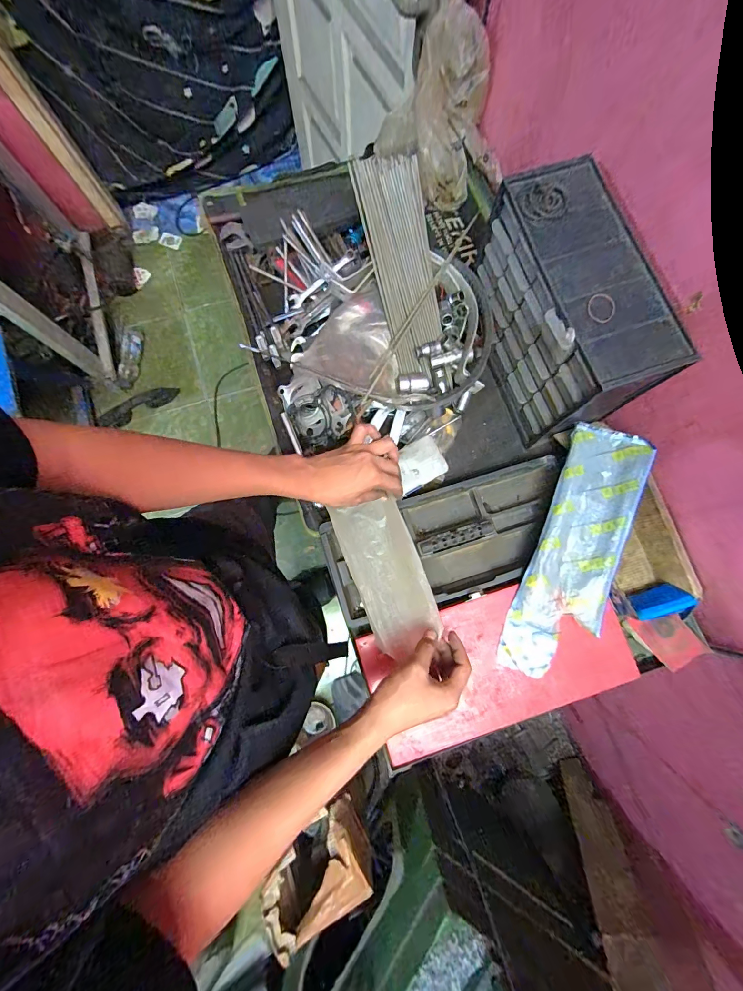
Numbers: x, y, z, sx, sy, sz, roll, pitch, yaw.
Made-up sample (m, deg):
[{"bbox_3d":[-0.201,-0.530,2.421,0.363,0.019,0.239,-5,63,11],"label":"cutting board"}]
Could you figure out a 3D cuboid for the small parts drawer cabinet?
[{"bbox_3d":[0.262,-0.249,0.527,0.134,0.199,0.288,-20,81,-4],"label":"small parts drawer cabinet"}]

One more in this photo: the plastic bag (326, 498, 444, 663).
[{"bbox_3d":[0.022,0.108,0.521,0.098,0.018,0.213,-21,71,-4],"label":"plastic bag"}]

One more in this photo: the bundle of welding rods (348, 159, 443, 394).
[{"bbox_3d":[0.050,-0.343,0.565,0.091,0.029,0.319,-12,97,-3],"label":"bundle of welding rods"}]

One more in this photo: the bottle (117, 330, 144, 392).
[{"bbox_3d":[-0.933,-0.522,1.433,0.071,0.076,0.220,12,80,1],"label":"bottle"}]

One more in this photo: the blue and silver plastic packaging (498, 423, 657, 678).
[{"bbox_3d":[0.292,0.083,0.526,0.110,0.017,0.362,20,90,14],"label":"blue and silver plastic packaging"}]

